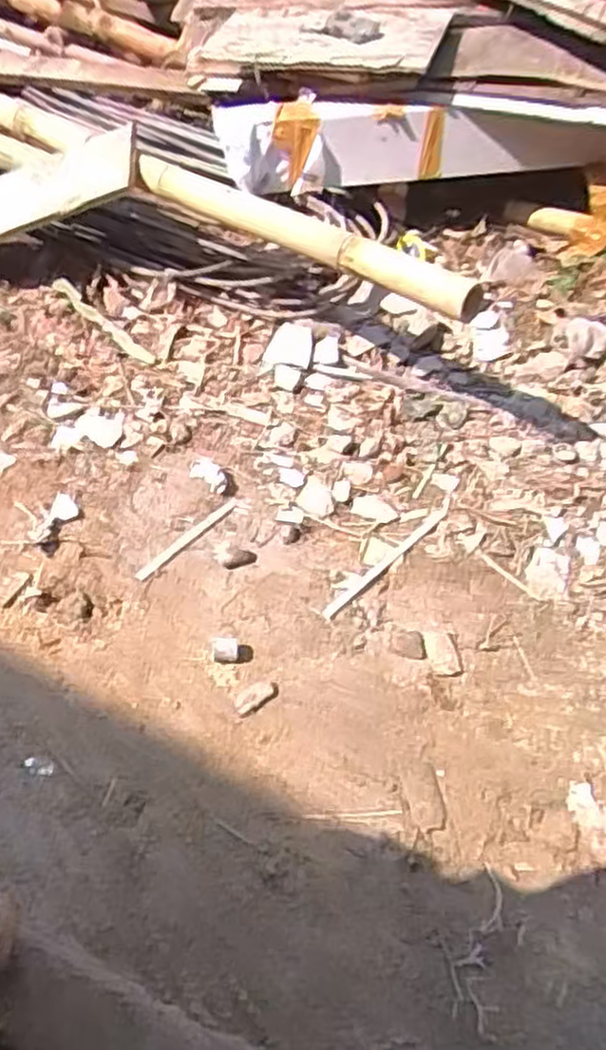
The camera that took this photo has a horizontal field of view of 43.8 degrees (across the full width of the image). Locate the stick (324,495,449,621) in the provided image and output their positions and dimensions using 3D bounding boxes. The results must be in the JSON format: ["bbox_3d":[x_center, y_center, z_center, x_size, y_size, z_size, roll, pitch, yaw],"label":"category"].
[{"bbox_3d":[0.133,0.044,1.126,0.017,0.004,0.292,39,60,24],"label":"stick"}]

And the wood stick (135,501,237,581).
[{"bbox_3d":[-0.173,0.018,1.136,0.014,0.007,0.197,36,59,22],"label":"wood stick"}]

